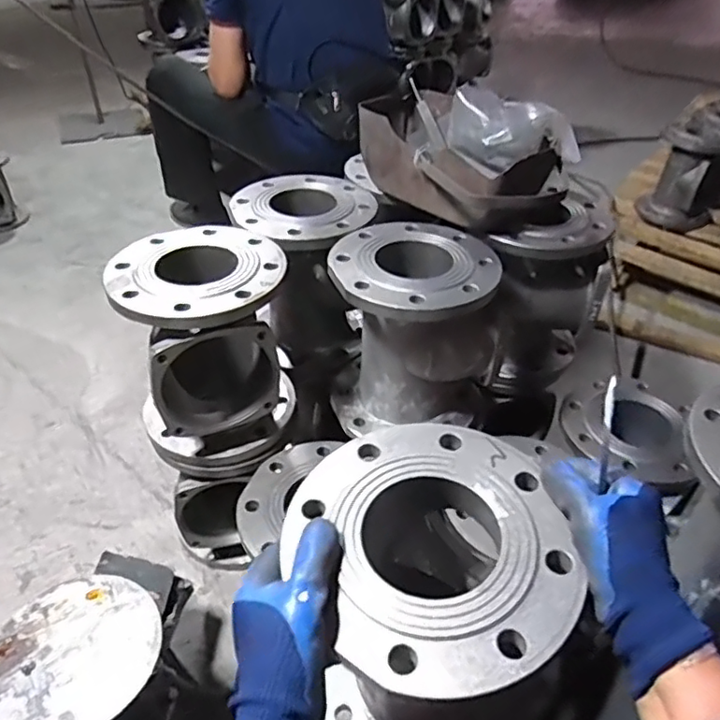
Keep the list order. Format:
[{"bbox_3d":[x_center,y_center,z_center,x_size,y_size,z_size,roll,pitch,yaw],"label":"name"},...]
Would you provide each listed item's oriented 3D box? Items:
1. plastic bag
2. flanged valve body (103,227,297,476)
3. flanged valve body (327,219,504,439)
[{"bbox_3d":[0.211,-0.317,0.814,0.162,0.093,0.084,24,44,25],"label":"plastic bag"},{"bbox_3d":[-0.199,-0.012,0.802,0.214,0.259,0.202,-11,41,-15],"label":"flanged valve body"},{"bbox_3d":[0.075,-0.039,0.835,0.214,0.252,0.211,5,39,4],"label":"flanged valve body"}]

